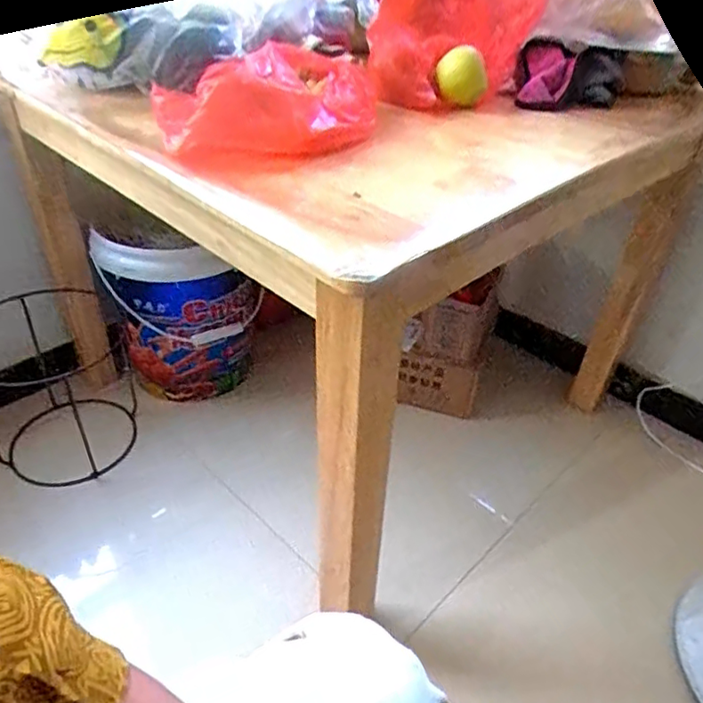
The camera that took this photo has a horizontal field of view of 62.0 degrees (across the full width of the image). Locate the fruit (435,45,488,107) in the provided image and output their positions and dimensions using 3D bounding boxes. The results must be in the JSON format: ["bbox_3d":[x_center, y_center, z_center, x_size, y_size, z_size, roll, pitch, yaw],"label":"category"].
[{"bbox_3d":[0.151,-0.374,0.801,0.069,0.068,0.071,9,38,7],"label":"fruit"}]

